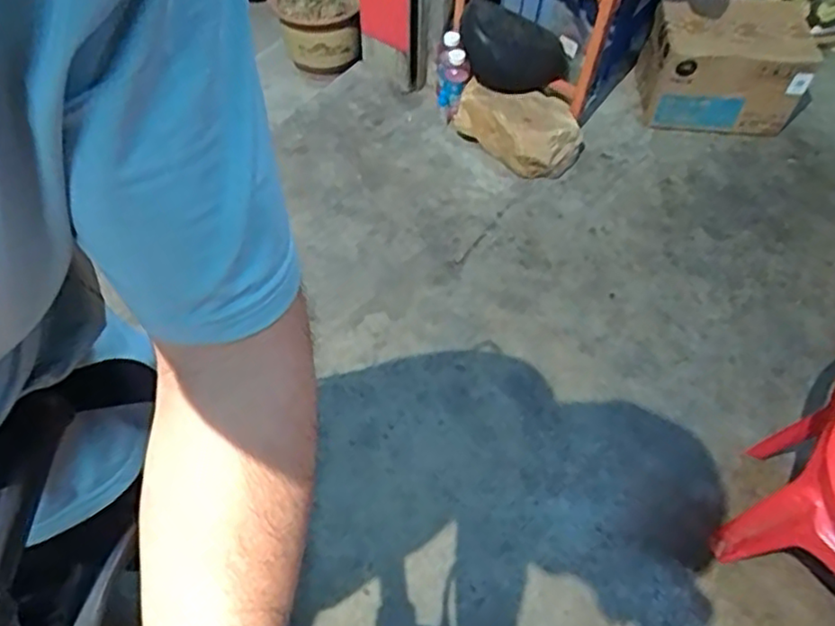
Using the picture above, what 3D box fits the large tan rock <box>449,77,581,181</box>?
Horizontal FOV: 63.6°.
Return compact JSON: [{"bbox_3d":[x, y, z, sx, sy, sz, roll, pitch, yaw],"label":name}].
[{"bbox_3d":[0.267,-0.489,1.758,0.190,0.143,0.336,-35,64,-21],"label":"large tan rock"}]

